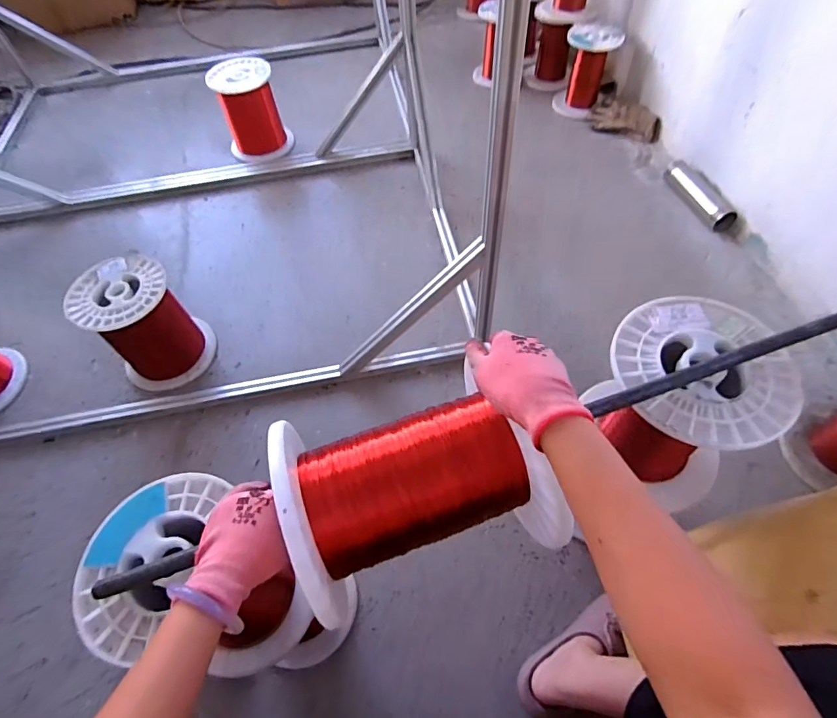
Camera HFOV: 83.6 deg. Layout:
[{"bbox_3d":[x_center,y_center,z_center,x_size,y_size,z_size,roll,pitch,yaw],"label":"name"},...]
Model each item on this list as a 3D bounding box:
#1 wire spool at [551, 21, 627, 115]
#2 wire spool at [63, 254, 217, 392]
[{"bbox_3d":[0.554,-0.954,1.544,0.166,0.208,0.190,16,59,14],"label":"wire spool"},{"bbox_3d":[-0.603,-0.075,1.052,0.201,0.241,0.197,0,56,1],"label":"wire spool"}]

